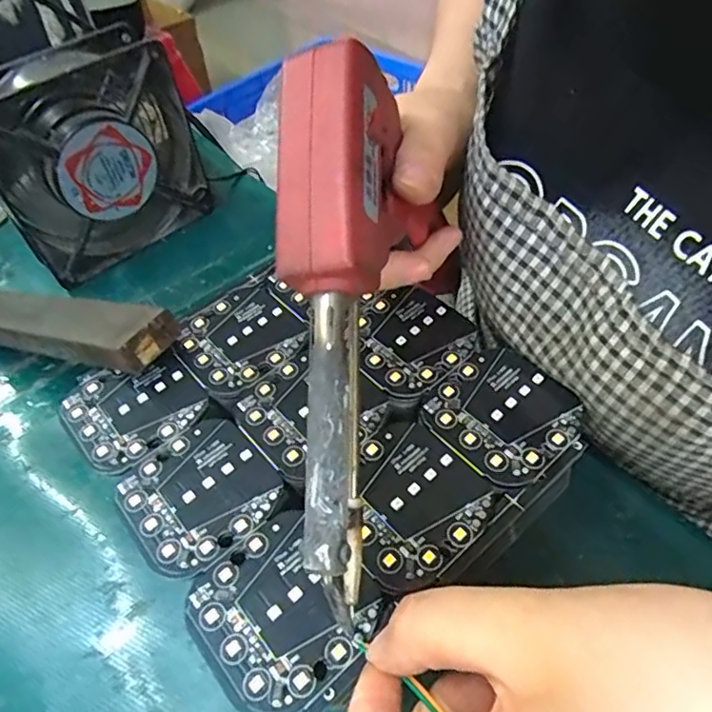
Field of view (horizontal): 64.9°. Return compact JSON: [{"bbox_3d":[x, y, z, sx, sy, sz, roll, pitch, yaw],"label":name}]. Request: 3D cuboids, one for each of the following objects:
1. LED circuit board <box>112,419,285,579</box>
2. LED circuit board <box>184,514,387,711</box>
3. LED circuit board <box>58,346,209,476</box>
[{"bbox_3d":[-0.059,0.050,0.207,0.053,0.004,0.051,-37,57,-24],"label":"LED circuit board"},{"bbox_3d":[-0.024,0.081,0.181,0.052,0.004,0.052,-36,56,-24],"label":"LED circuit board"},{"bbox_3d":[-0.094,0.020,0.236,0.052,0.004,0.053,-36,56,-24],"label":"LED circuit board"}]

